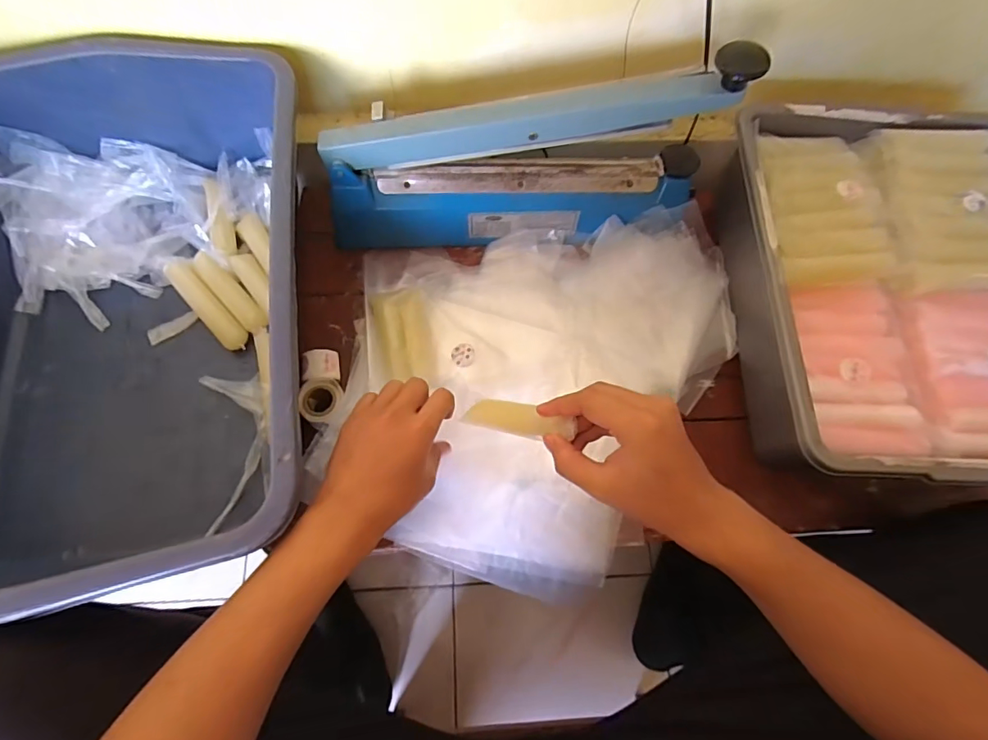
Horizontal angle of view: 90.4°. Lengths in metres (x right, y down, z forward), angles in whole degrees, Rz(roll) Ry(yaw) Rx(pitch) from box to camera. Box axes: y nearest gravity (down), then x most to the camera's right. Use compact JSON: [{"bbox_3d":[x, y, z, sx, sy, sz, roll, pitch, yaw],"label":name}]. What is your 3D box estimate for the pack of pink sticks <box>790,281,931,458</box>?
[{"bbox_3d":[0.319,-0.004,0.444,0.099,0.040,0.162,4,69,-2],"label":"pack of pink sticks"}]

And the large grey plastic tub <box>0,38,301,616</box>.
[{"bbox_3d":[-0.349,-0.062,0.460,0.359,0.149,0.508,-7,70,-6],"label":"large grey plastic tub"}]

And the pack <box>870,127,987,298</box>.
[{"bbox_3d":[0.478,-0.170,0.498,0.175,0.037,0.189,1,70,-2],"label":"pack"}]

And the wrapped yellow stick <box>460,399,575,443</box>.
[{"bbox_3d":[0.015,0.038,0.380,0.109,0.013,0.022,5,63,43],"label":"wrapped yellow stick"}]

